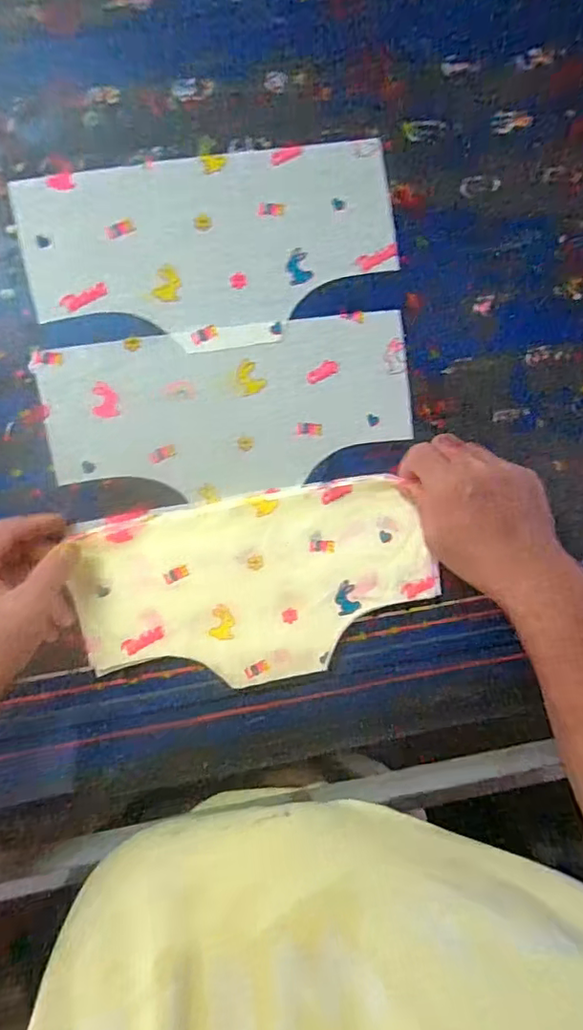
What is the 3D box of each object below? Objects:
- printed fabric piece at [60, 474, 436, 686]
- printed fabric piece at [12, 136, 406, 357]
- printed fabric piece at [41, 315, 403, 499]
[{"bbox_3d":[-0.027,0.062,0.475,0.291,0.012,0.156,-10,94,-5],"label":"printed fabric piece"},{"bbox_3d":[-0.062,-0.217,0.462,0.298,0.006,0.151,-10,94,-5],"label":"printed fabric piece"},{"bbox_3d":[-0.048,-0.088,0.470,0.301,0.004,0.135,-8,94,-5],"label":"printed fabric piece"}]

